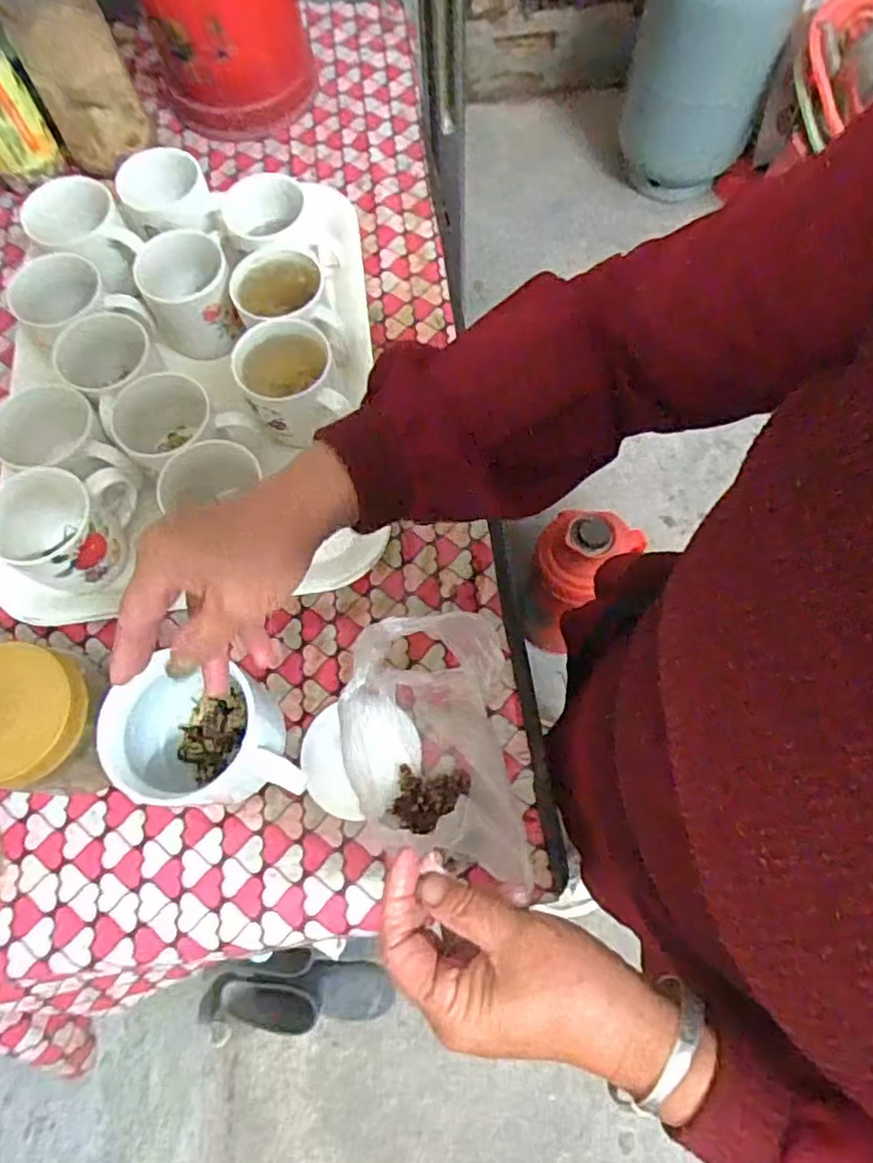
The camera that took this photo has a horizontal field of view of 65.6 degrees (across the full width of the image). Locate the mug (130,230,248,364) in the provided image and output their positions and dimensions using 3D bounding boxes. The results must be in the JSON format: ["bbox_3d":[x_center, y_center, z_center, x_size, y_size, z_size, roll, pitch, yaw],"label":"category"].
[{"bbox_3d":[-0.217,-0.253,0.603,0.078,0.078,0.082,-23,71,-8],"label":"mug"}]

